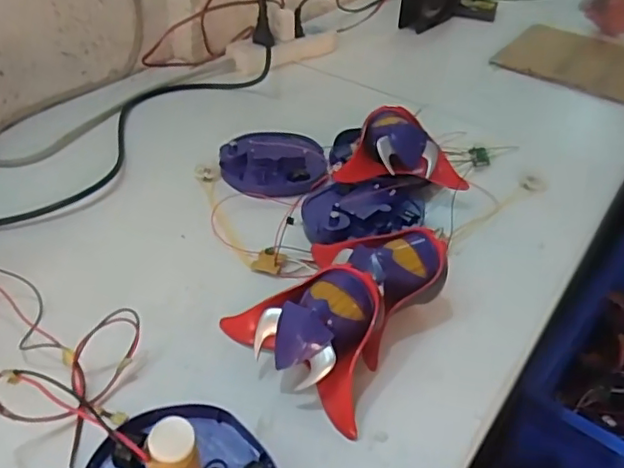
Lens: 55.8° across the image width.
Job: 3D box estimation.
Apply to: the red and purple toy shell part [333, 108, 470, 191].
[{"bbox_3d":[0.088,-0.082,0.589,0.121,0.056,0.081,2,39,-4],"label":"red and purple toy shell part"}]

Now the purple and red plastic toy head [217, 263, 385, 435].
[{"bbox_3d":[-0.004,0.066,0.423,0.125,0.056,0.084,24,43,22],"label":"purple and red plastic toy head"}]

